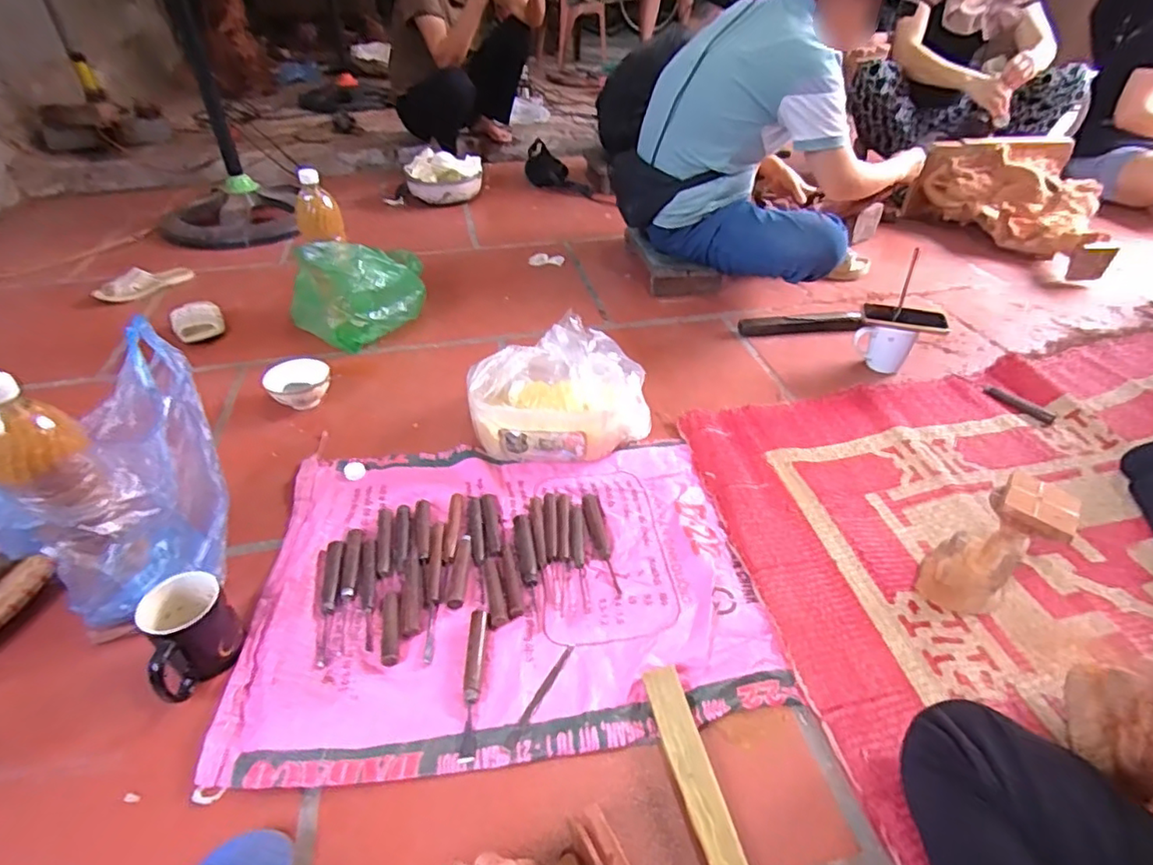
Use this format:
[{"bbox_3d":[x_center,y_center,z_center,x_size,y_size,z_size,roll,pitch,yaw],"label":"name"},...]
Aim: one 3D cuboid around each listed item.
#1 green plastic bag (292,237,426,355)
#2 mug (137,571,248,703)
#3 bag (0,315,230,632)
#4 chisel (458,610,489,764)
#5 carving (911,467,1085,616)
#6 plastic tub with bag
[{"bbox_3d":[-0.459,-0.286,1.246,0.281,0.190,0.177,-11,40,-13],"label":"green plastic bag"},{"bbox_3d":[-0.427,0.220,0.661,0.083,0.085,0.103,25,45,29],"label":"mug"},{"bbox_3d":[-0.558,0.060,0.732,0.227,0.239,0.236,-27,46,-28],"label":"bag"},{"bbox_3d":[-0.115,0.278,0.677,0.018,0.015,0.173,-1,38,-1],"label":"chisel"},{"bbox_3d":[0.500,0.139,0.728,0.106,0.173,0.103,29,47,32],"label":"carving"},{"bbox_3d":[-0.027,-0.071,1.008,0.278,0.156,0.213,-2,38,-2],"label":"plastic tub with bag"}]

